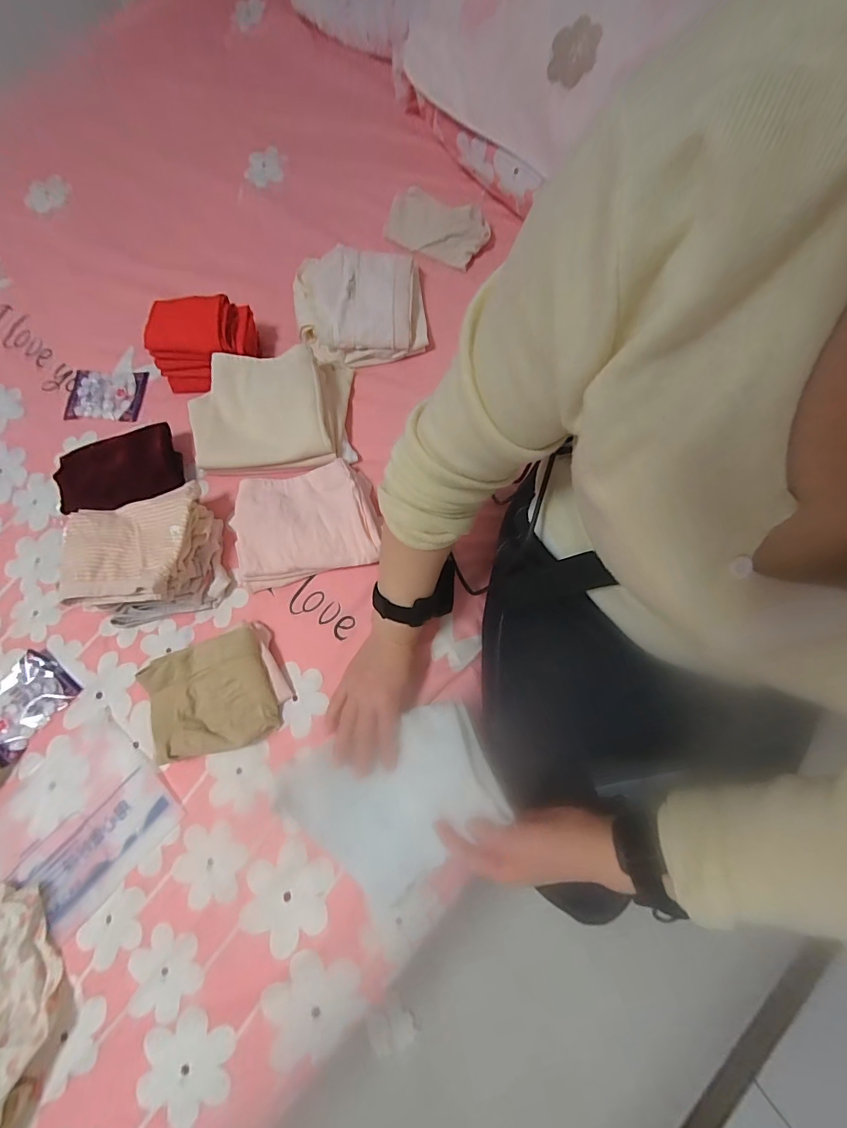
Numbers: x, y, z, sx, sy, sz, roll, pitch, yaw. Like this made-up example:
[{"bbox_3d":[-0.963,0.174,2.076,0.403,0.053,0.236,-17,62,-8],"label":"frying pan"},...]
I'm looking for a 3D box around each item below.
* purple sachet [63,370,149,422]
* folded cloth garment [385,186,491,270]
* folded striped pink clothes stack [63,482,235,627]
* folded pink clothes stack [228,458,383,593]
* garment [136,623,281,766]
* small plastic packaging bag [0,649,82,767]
[{"bbox_3d":[-0.448,-0.241,0.625,0.106,0.014,0.075,0,75,1],"label":"purple sachet"},{"bbox_3d":[0.019,-0.491,0.646,0.147,0.047,0.086,33,78,9],"label":"folded cloth garment"},{"bbox_3d":[-0.322,-0.012,0.515,0.153,0.074,0.139,-13,75,-3],"label":"folded striped pink clothes stack"},{"bbox_3d":[-0.141,-0.051,0.539,0.177,0.040,0.131,-12,75,-2],"label":"folded pink clothes stack"},{"bbox_3d":[-0.234,0.146,0.488,0.124,0.031,0.119,-19,76,-4],"label":"garment"},{"bbox_3d":[-0.462,0.162,0.506,0.076,0.015,0.105,36,79,9],"label":"small plastic packaging bag"}]

